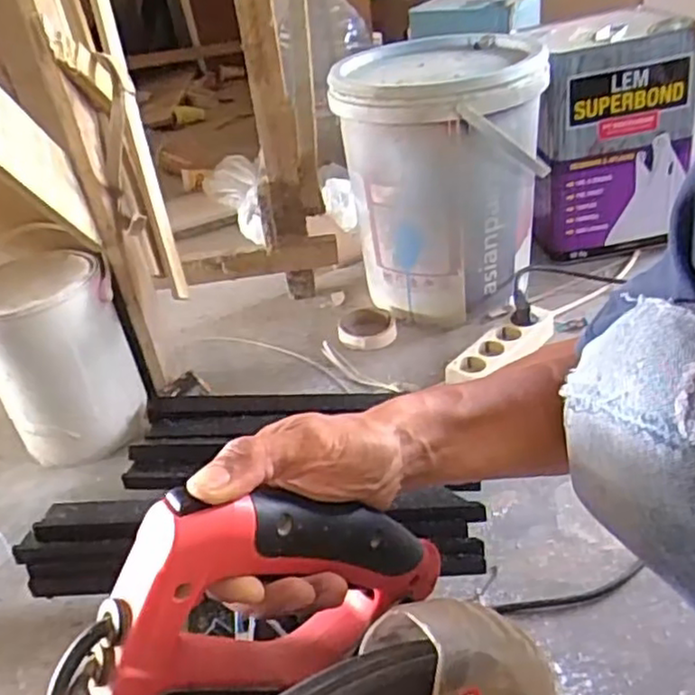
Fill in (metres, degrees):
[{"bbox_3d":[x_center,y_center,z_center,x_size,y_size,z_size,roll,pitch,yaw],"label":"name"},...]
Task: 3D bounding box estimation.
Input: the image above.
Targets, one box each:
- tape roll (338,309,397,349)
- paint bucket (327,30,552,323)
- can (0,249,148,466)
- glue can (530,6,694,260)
[{"bbox_3d":[0.032,-0.030,1.099,0.094,0.023,0.092,-5,33,3],"label":"tape roll"},{"bbox_3d":[0.144,-0.247,1.084,0.278,0.391,0.276,-5,33,3],"label":"paint bucket"},{"bbox_3d":[-0.383,0.018,0.925,0.171,0.245,0.159,-5,33,3],"label":"can"},{"bbox_3d":[0.431,-0.351,1.149,0.233,0.343,0.215,-2,33,7],"label":"glue can"}]

